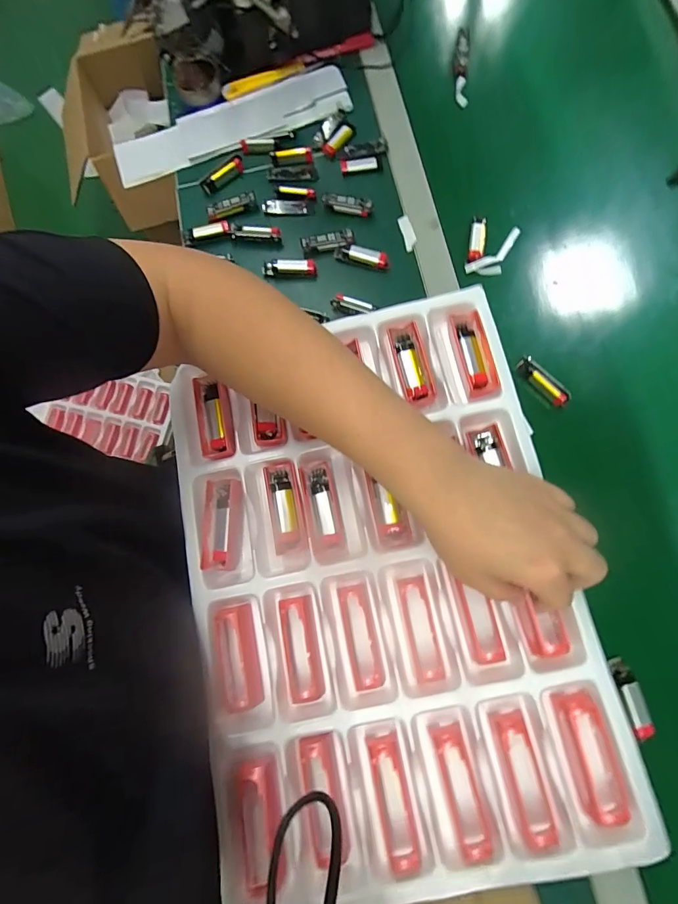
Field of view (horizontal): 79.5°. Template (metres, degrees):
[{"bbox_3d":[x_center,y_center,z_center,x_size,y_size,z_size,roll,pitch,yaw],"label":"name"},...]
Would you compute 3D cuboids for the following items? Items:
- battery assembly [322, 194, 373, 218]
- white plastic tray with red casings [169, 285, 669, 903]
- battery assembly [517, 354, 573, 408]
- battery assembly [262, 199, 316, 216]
[{"bbox_3d":[0.010,-0.320,0.527,0.063,0.022,0.012,14,78,7],"label":"battery assembly"},{"bbox_3d":[0.032,0.095,0.345,0.311,0.037,0.444,-13,76,2],"label":"white plastic tray with red casings"},{"bbox_3d":[0.229,-0.079,0.459,0.013,0.015,0.068,-40,77,-6],"label":"battery assembly"},{"bbox_3d":[-0.066,-0.324,0.538,0.069,0.008,0.016,9,77,6],"label":"battery assembly"}]

